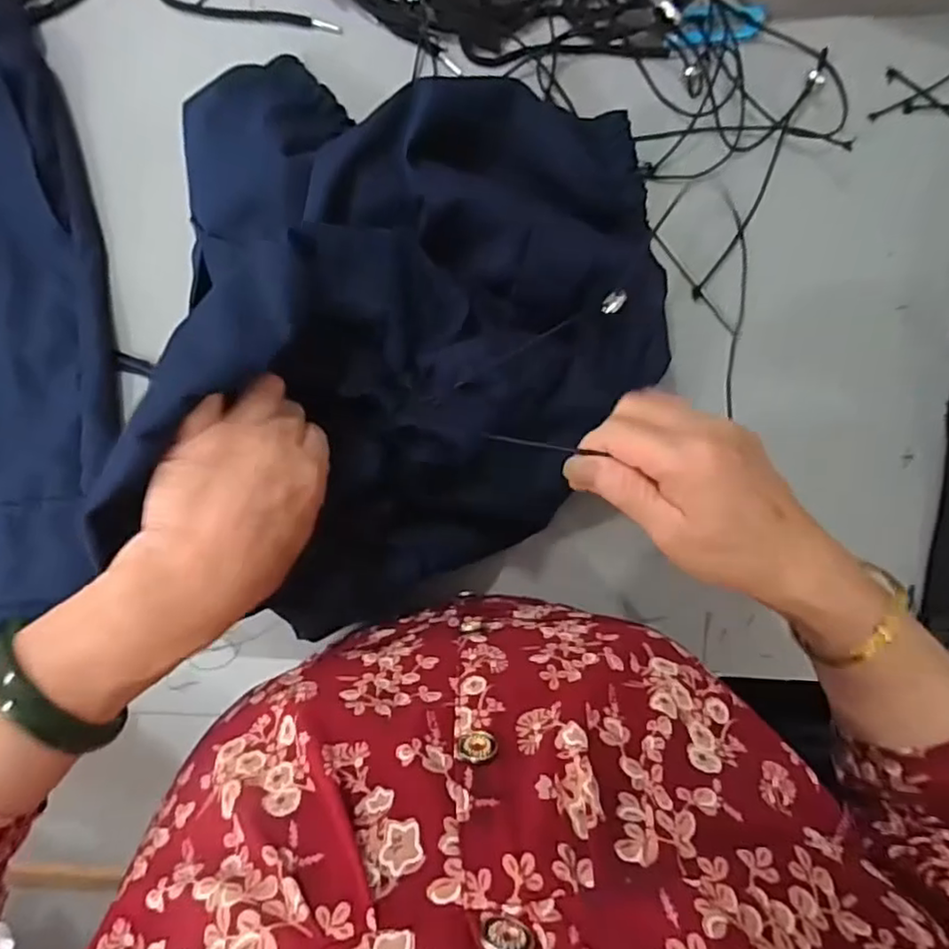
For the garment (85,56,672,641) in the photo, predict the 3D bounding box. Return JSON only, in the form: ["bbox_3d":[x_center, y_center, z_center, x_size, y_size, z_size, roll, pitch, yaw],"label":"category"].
[{"bbox_3d":[-0.027,-0.086,0.357,0.288,0.154,0.343,-3,95,1],"label":"garment"}]

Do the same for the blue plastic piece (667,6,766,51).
[{"bbox_3d":[0.167,-0.309,0.439,0.066,0.009,0.025,-1,95,1],"label":"blue plastic piece"}]

